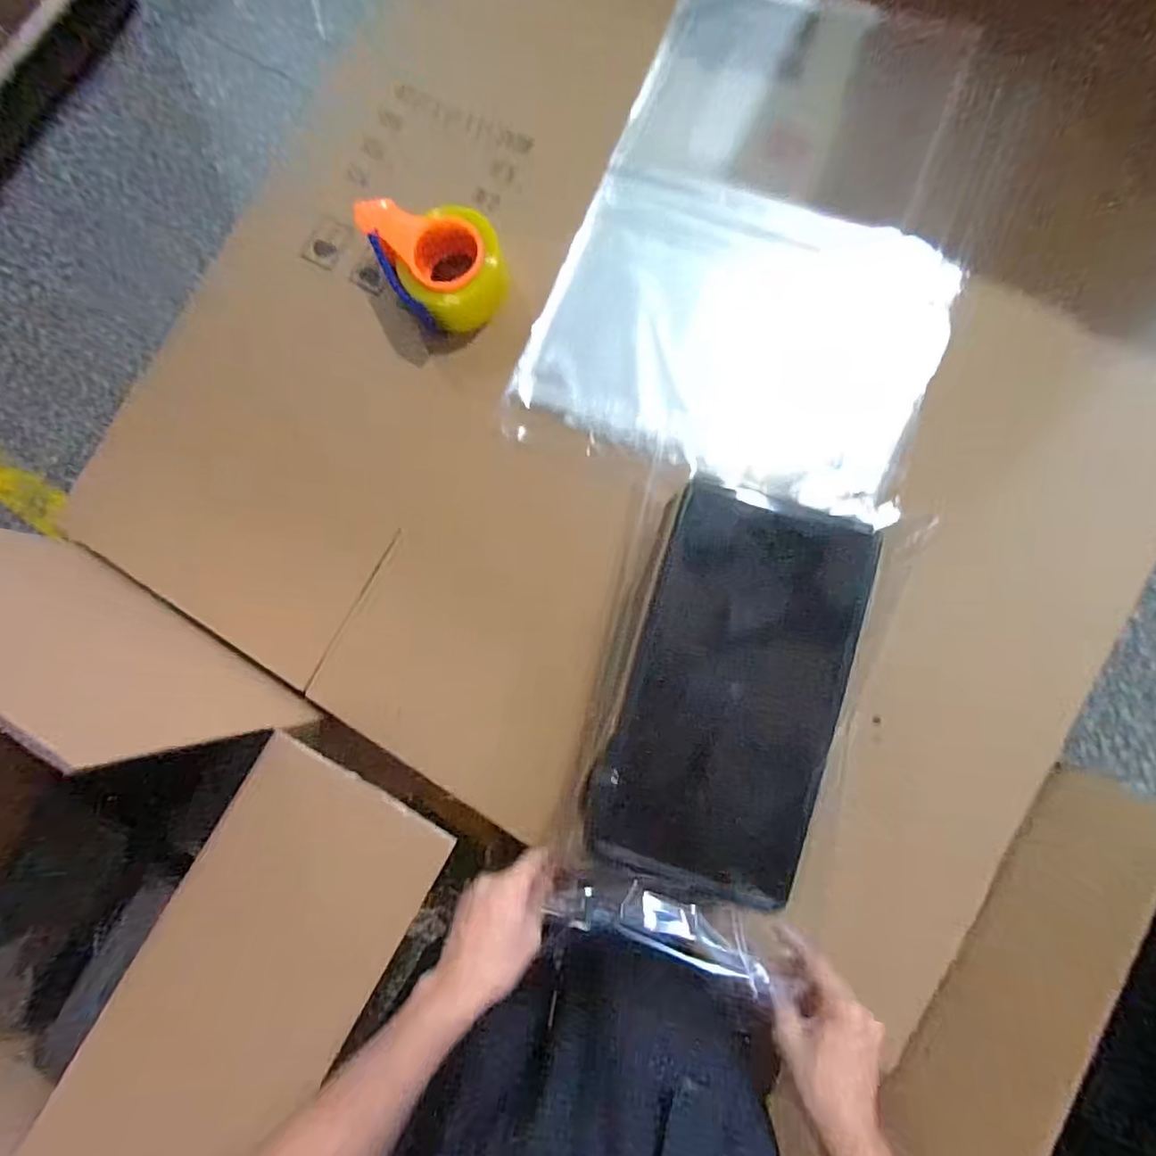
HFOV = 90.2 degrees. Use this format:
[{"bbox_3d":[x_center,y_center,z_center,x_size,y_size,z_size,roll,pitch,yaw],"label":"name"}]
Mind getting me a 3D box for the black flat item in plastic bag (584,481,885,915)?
[{"bbox_3d":[0.117,0.086,0.442,0.160,0.023,0.295,17,85,6],"label":"black flat item in plastic bag"}]

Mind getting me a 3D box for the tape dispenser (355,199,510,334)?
[{"bbox_3d":[-0.152,-0.349,0.623,0.118,0.062,0.167,-35,82,-1],"label":"tape dispenser"}]

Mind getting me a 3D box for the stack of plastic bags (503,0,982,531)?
[{"bbox_3d":[0.200,-0.365,0.609,0.392,0.034,0.555,18,85,6],"label":"stack of plastic bags"}]

